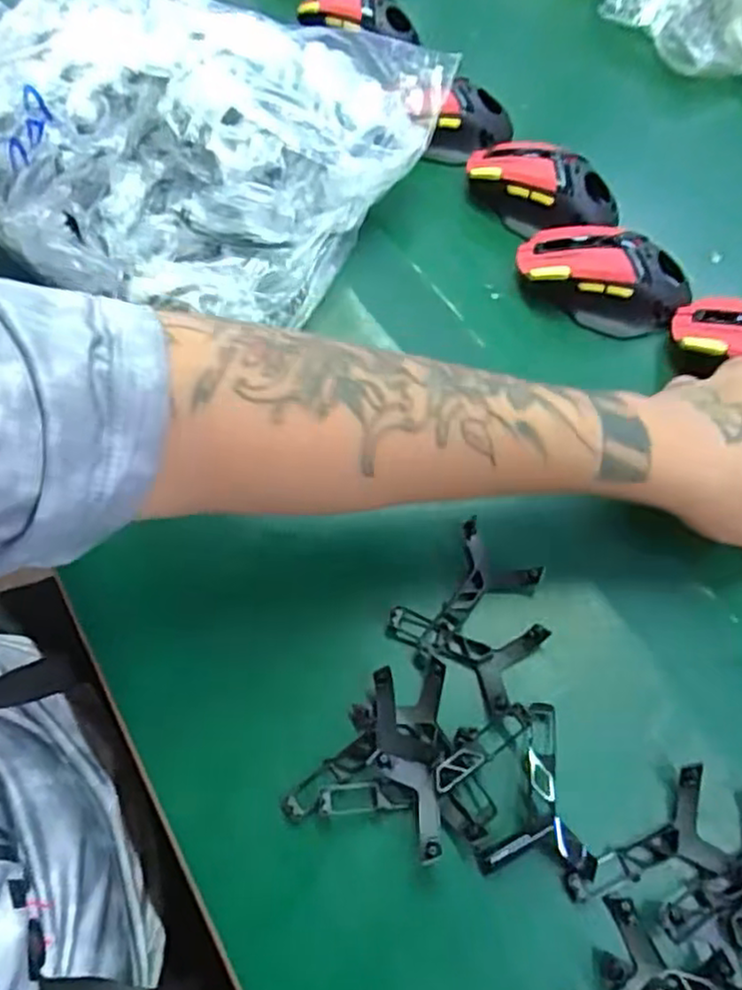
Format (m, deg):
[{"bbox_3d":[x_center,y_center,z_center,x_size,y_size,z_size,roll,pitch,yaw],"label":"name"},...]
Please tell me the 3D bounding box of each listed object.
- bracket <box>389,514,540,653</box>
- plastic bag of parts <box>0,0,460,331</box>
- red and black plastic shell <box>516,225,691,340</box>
[{"bbox_3d":[0.050,0.055,0.369,0.048,0.014,0.075,37,67,18],"label":"bracket"},{"bbox_3d":[-0.137,-0.230,0.479,0.343,0.112,0.216,8,61,4],"label":"plastic bag of parts"},{"bbox_3d":[0.160,-0.153,0.481,0.118,0.045,0.065,16,62,8],"label":"red and black plastic shell"}]

